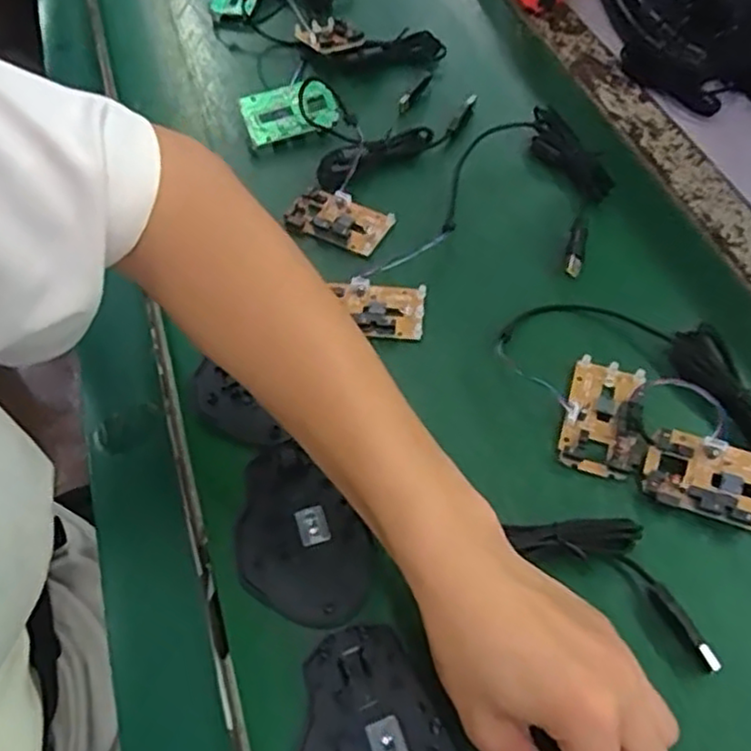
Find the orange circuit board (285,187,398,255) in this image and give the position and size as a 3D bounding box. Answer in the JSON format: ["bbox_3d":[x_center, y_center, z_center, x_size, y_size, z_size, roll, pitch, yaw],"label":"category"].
[{"bbox_3d":[-0.029,-0.117,0.543,0.078,0.011,0.046,25,59,17],"label":"orange circuit board"}]

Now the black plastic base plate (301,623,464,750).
[{"bbox_3d":[0.000,0.179,0.345,0.073,0.005,0.109,-21,57,-13],"label":"black plastic base plate"}]

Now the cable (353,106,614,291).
[{"bbox_3d":[0.101,-0.120,0.532,0.126,0.021,0.233,28,60,19],"label":"cable"}]

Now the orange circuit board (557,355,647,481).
[{"bbox_3d":[0.143,0.022,0.440,0.047,0.017,0.080,15,57,11],"label":"orange circuit board"}]

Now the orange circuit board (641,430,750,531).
[{"bbox_3d":[0.196,0.060,0.411,0.078,0.014,0.045,18,73,11],"label":"orange circuit board"}]

